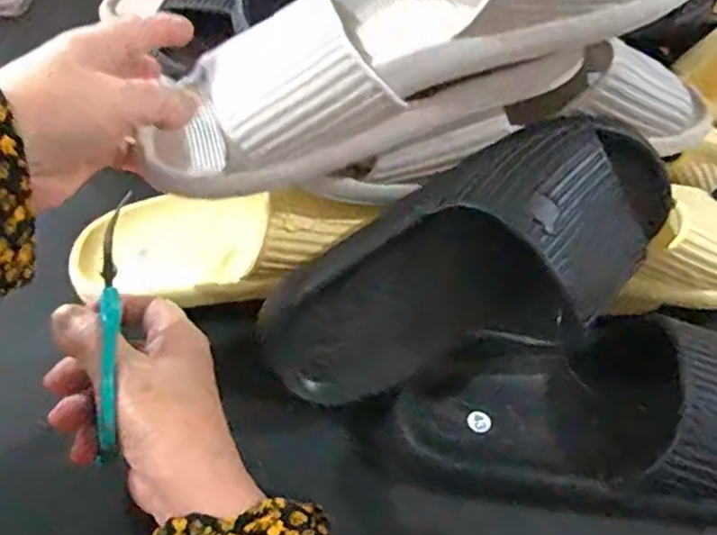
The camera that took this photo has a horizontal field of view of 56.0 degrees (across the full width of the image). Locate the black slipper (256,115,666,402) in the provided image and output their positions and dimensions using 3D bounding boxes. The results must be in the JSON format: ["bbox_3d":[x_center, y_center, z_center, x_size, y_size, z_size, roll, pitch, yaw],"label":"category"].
[{"bbox_3d":[0.061,-0.004,0.409,0.248,0.110,0.088,-25,16,-5],"label":"black slipper"}]

